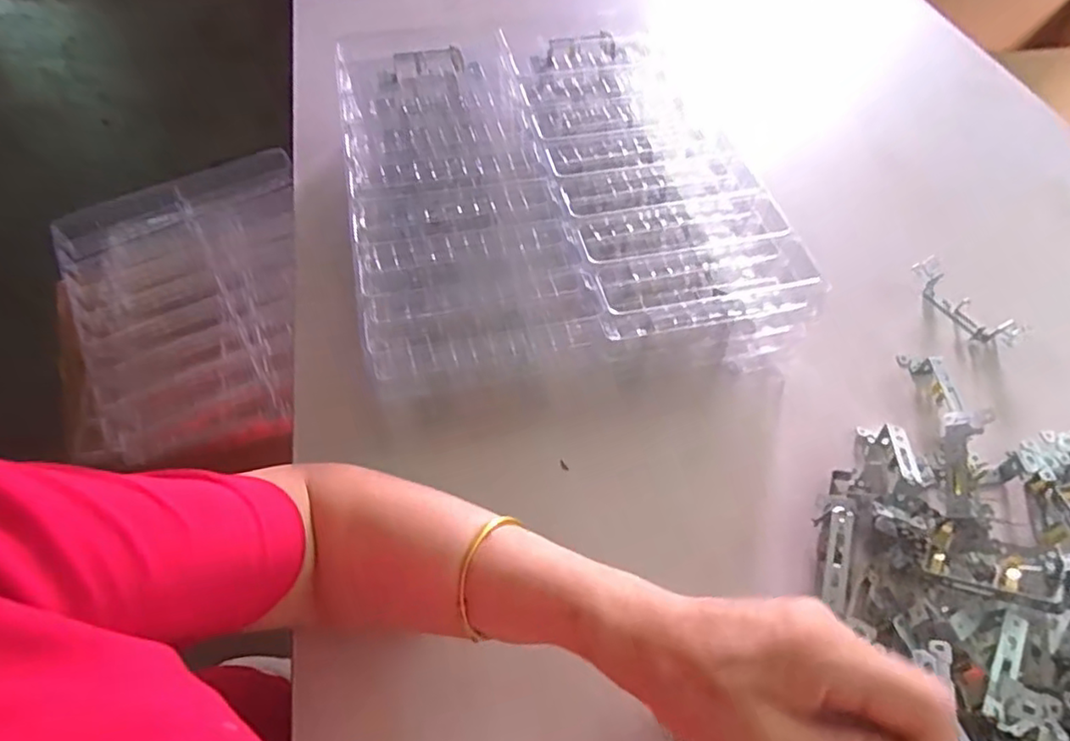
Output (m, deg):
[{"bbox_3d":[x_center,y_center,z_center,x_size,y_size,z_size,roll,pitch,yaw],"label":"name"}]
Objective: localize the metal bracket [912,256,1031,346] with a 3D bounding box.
[{"bbox_3d":[0.380,-0.058,0.568,0.020,0.033,0.103,-27,59,-18],"label":"metal bracket"}]

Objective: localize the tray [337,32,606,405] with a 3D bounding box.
[{"bbox_3d":[-0.072,-0.171,0.547,0.165,0.031,0.398,-10,55,-7],"label":"tray"}]

